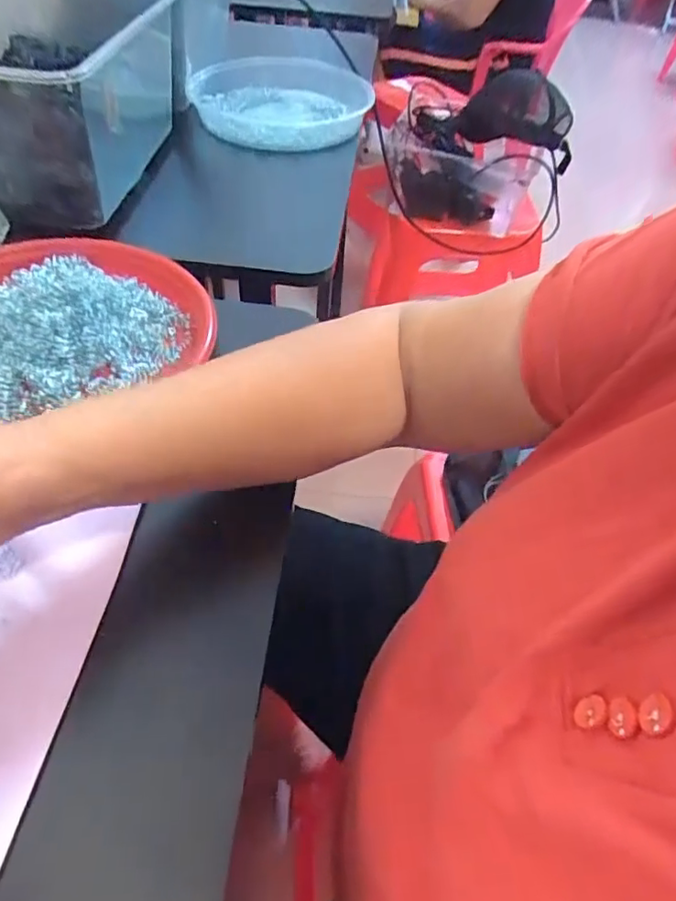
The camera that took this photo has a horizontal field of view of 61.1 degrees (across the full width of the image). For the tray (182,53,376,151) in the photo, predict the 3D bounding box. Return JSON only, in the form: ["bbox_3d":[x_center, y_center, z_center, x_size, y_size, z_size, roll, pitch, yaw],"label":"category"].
[{"bbox_3d":[-0.081,-0.468,0.766,0.219,0.057,0.219,-9,51,-12],"label":"tray"}]

